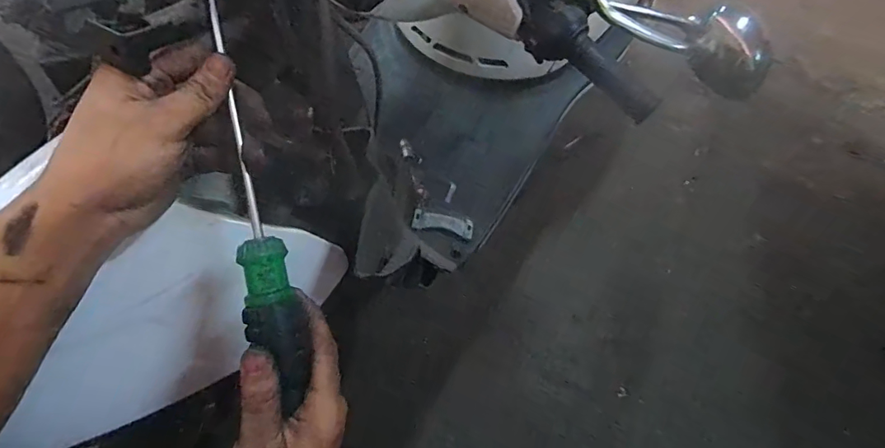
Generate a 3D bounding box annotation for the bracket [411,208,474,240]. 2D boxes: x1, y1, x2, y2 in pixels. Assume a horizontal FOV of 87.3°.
[{"bbox_3d":[0.001,0.000,0.700,0.090,0.011,0.035,8,55,0],"label":"bracket"}]

